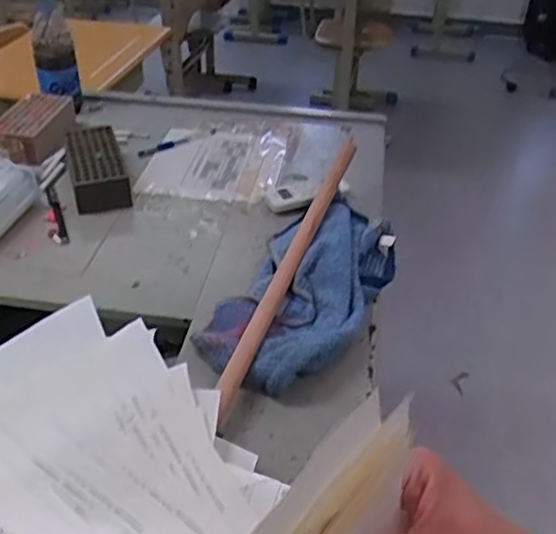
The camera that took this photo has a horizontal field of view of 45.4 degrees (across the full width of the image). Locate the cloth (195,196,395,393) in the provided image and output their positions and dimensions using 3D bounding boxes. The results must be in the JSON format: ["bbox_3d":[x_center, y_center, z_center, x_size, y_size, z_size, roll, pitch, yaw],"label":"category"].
[{"bbox_3d":[0.035,0.018,0.806,0.165,0.074,0.340,16,39,17],"label":"cloth"}]

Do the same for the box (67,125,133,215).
[{"bbox_3d":[-0.283,-0.156,1.038,0.077,0.051,0.188,-10,39,-16],"label":"box"}]

